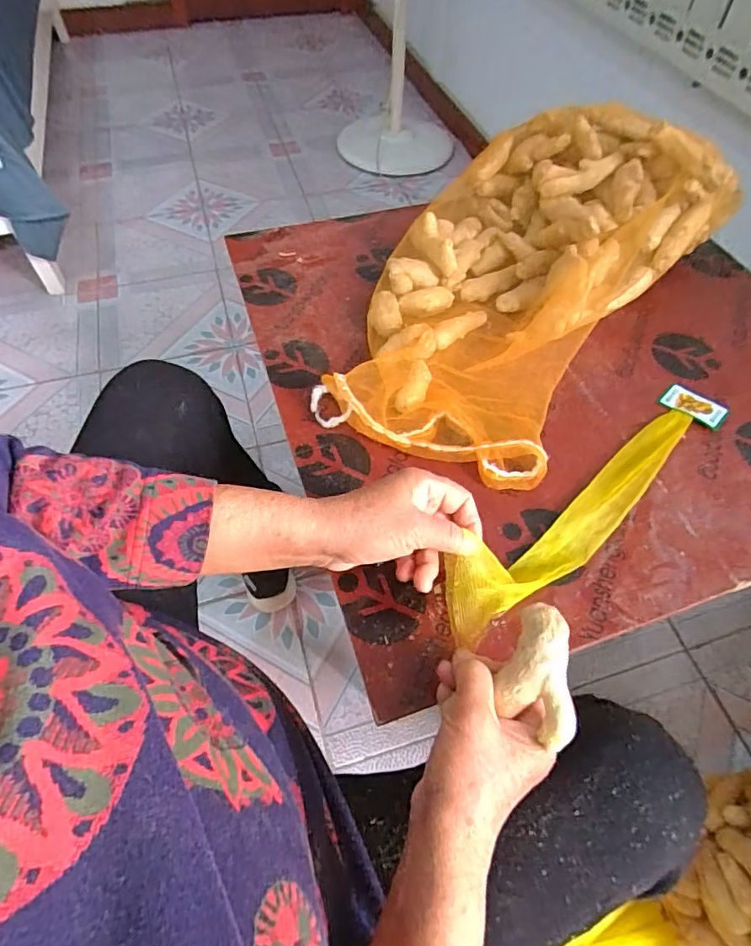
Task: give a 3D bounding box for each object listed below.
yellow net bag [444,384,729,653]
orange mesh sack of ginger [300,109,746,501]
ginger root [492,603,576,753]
[{"bbox_3d":[0.195,0.020,0.452,0.386,0.045,0.056,-31,62,-31],"label":"yellow net bag"},{"bbox_3d":[0.154,-0.224,0.558,0.266,0.121,0.502,32,62,18],"label":"orange mesh sack of ginger"},{"bbox_3d":[0.097,0.122,0.318,0.041,0.021,0.078,4,57,1],"label":"ginger root"}]

